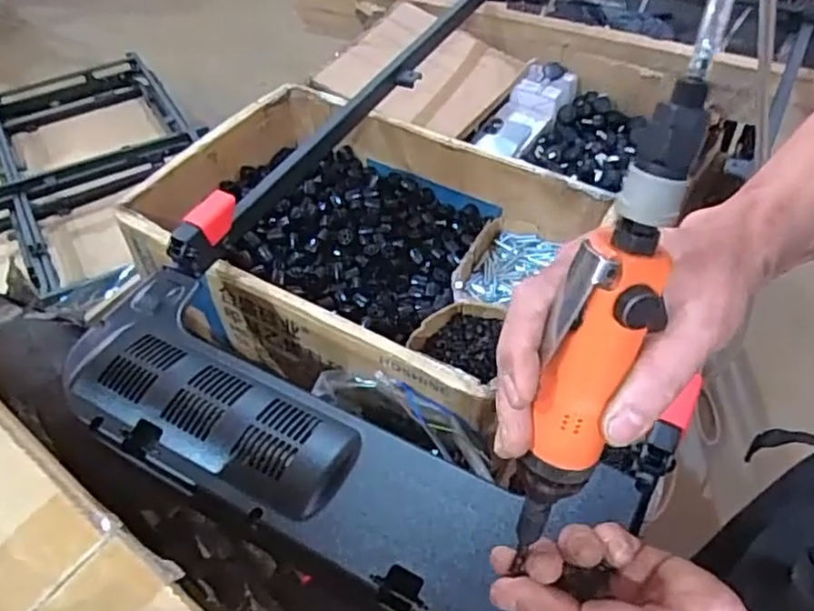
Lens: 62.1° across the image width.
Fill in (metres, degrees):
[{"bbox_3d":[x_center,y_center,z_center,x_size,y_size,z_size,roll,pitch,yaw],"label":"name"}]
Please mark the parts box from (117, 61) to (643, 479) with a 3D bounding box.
[{"bbox_3d":[-0.051,-0.073,0.840,0.516,0.138,0.367,28,55,23],"label":"parts box"}]

